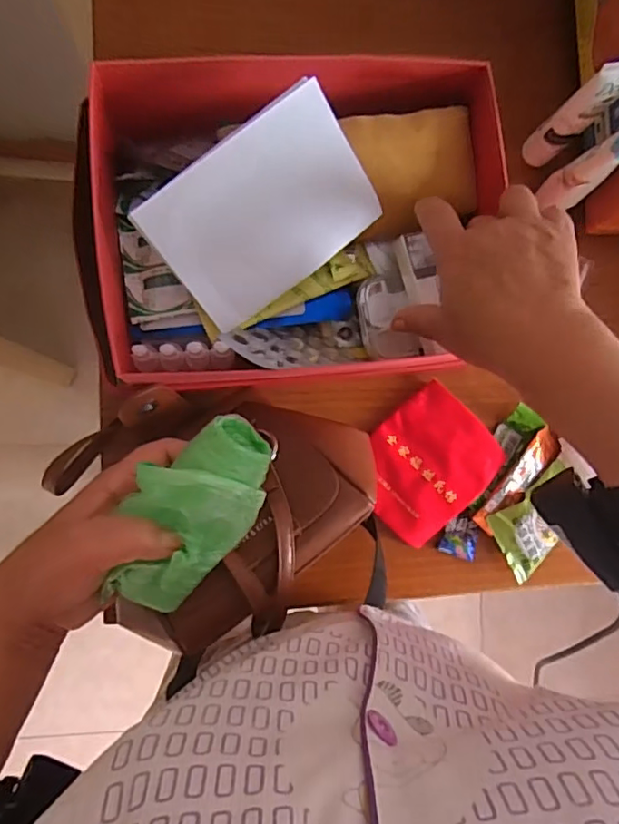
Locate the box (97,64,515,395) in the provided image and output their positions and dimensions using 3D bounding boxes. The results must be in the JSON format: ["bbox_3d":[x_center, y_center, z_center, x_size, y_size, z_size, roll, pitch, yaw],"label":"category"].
[{"bbox_3d":[-0.003,-0.137,0.408,0.278,0.085,0.225,-3,88,-9],"label":"box"}]

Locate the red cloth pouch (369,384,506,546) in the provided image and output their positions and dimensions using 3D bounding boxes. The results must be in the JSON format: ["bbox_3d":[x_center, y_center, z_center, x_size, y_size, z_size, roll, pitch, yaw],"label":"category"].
[{"bbox_3d":[0.100,0.045,0.480,0.115,0.014,0.099,-41,94,-8],"label":"red cloth pouch"}]

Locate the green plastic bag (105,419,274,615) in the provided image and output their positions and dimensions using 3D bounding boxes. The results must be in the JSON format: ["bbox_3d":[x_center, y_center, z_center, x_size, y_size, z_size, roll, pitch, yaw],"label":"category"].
[{"bbox_3d":[-0.067,0.060,0.313,0.059,0.043,0.118,29,95,-6],"label":"green plastic bag"}]

